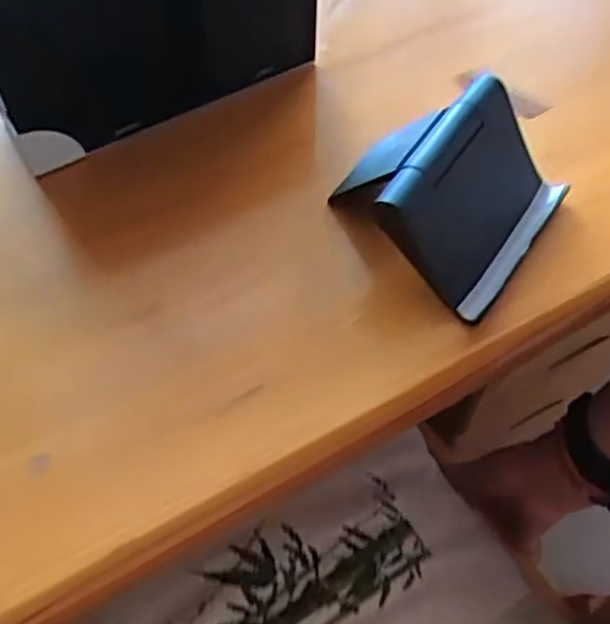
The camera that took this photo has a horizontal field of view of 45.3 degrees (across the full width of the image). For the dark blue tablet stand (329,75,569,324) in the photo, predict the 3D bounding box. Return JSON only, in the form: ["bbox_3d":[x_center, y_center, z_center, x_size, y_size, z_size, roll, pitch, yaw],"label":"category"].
[{"bbox_3d":[0.069,-0.063,0.355,0.095,0.059,0.102,32,62,16],"label":"dark blue tablet stand"}]

